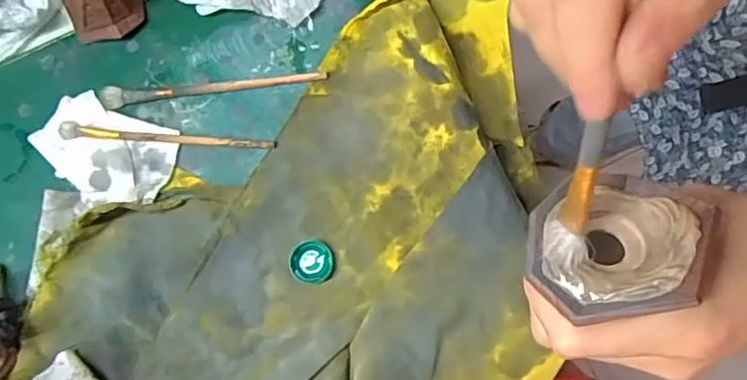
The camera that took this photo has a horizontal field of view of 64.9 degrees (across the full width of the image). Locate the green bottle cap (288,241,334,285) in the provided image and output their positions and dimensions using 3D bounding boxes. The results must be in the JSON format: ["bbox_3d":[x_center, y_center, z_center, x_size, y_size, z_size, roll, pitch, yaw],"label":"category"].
[{"bbox_3d":[-0.048,0.056,0.451,0.033,0.010,0.031,0,80,1],"label":"green bottle cap"}]

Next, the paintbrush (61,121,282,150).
[{"bbox_3d":[-0.166,-0.042,0.472,0.171,0.010,0.013,5,80,2],"label":"paintbrush"}]

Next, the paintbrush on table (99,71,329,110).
[{"bbox_3d":[-0.130,-0.087,0.479,0.182,0.015,0.016,-9,80,0],"label":"paintbrush on table"}]

